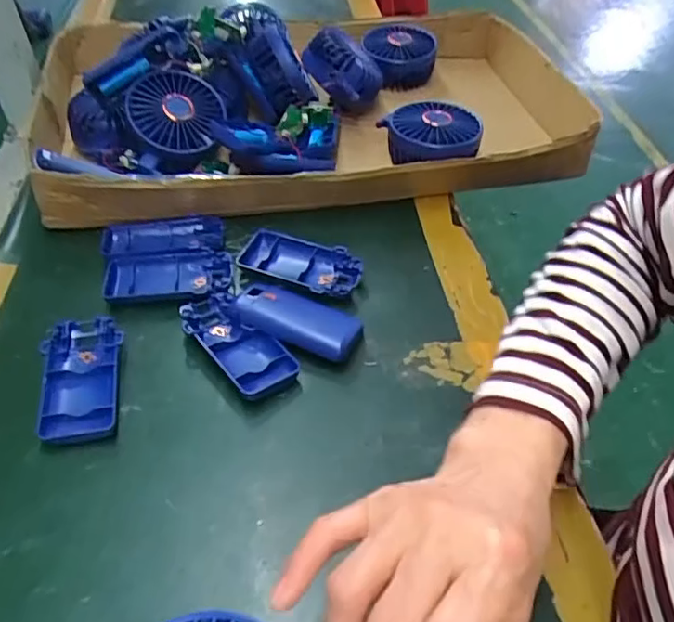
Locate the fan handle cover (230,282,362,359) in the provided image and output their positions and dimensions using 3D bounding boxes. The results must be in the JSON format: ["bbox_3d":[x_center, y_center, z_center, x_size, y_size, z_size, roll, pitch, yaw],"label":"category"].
[{"bbox_3d":[-0.030,0.006,0.416,0.094,0.019,0.042,18,48,14],"label":"fan handle cover"}]

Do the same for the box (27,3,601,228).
[{"bbox_3d":[-0.029,-0.226,0.585,0.504,0.081,0.321,-5,46,-7],"label":"box"}]

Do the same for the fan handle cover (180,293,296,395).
[{"bbox_3d":[-0.069,0.023,0.402,0.043,0.014,0.097,-32,55,-29],"label":"fan handle cover"}]

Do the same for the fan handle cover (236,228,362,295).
[{"bbox_3d":[-0.029,-0.036,0.463,0.096,0.017,0.049,18,48,15],"label":"fan handle cover"}]

